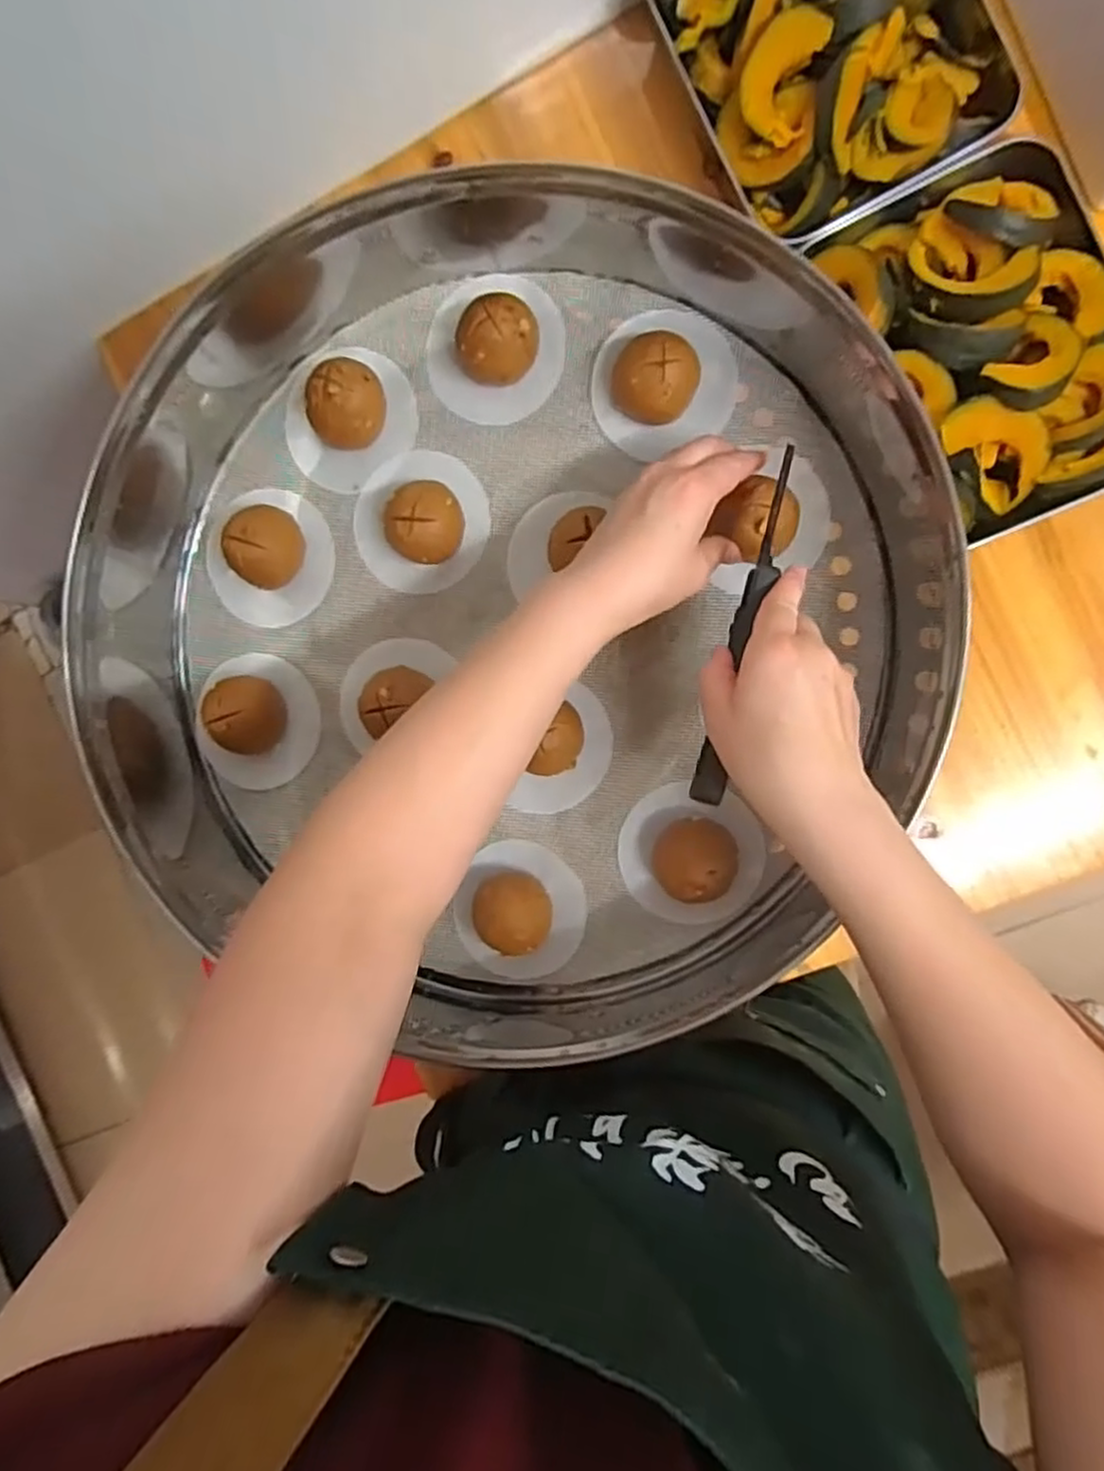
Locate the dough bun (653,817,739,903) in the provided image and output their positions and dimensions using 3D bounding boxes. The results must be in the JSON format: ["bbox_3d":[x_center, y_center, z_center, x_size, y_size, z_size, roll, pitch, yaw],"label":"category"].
[{"bbox_3d":[0.094,0.083,0.464,0.056,0.037,0.051,-15,92,9],"label":"dough bun"}]

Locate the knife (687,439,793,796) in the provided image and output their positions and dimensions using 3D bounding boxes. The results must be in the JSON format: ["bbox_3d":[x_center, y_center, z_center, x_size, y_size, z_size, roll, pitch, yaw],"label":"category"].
[{"bbox_3d":[0.111,-0.062,0.402,0.016,0.021,0.204,14,90,7],"label":"knife"}]

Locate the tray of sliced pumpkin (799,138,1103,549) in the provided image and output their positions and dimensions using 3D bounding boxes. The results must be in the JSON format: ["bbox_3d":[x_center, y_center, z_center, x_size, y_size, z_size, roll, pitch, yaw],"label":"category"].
[{"bbox_3d":[0.312,-0.278,0.508,0.177,0.077,0.258,-31,89,9],"label":"tray of sliced pumpkin"}]

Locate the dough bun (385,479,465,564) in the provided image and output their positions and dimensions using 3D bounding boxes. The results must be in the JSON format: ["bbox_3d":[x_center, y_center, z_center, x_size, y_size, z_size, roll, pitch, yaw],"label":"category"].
[{"bbox_3d":[-0.088,-0.144,0.481,0.051,0.041,0.053,9,95,7],"label":"dough bun"}]

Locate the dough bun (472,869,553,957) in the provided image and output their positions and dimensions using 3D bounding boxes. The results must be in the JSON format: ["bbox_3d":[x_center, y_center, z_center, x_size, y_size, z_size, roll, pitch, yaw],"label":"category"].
[{"bbox_3d":[-0.026,0.119,0.483,0.053,0.033,0.048,31,97,5],"label":"dough bun"}]

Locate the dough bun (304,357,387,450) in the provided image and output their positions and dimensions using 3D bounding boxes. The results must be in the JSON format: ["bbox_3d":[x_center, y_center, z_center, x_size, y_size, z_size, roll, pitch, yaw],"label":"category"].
[{"bbox_3d":[-0.142,-0.226,0.484,0.049,0.041,0.055,43,98,3],"label":"dough bun"}]

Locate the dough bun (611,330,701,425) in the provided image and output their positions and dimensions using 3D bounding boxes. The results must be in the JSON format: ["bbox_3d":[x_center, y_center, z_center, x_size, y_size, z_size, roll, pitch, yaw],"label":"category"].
[{"bbox_3d":[0.066,-0.227,0.455,0.054,0.038,0.049,-2,94,8],"label":"dough bun"}]

